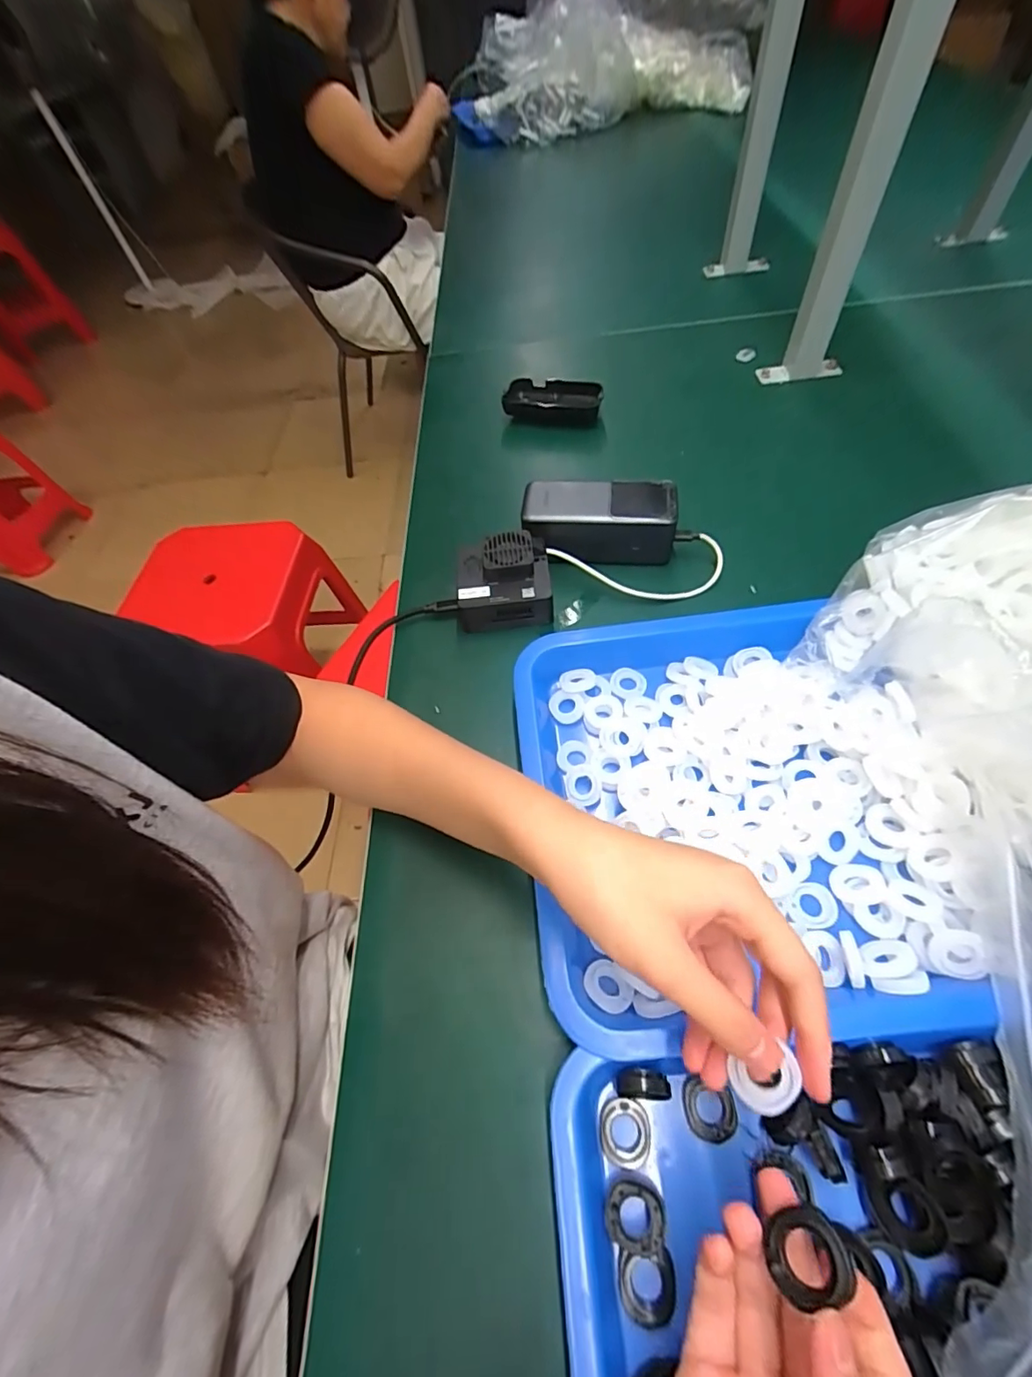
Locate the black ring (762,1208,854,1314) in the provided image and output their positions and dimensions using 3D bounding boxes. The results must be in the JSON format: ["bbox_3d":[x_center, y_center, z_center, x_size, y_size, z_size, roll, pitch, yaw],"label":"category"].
[{"bbox_3d":[0.098,0.189,0.174,0.023,0.009,0.020,-34,36,8],"label":"black ring"}]

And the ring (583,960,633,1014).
[{"bbox_3d":[0.050,0.162,0.283,0.026,0.007,0.021,35,68,26],"label":"ring"}]

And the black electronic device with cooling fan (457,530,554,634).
[{"bbox_3d":[-0.011,-0.090,0.431,0.077,0.040,0.069,-8,57,3],"label":"black electronic device with cooling fan"}]

